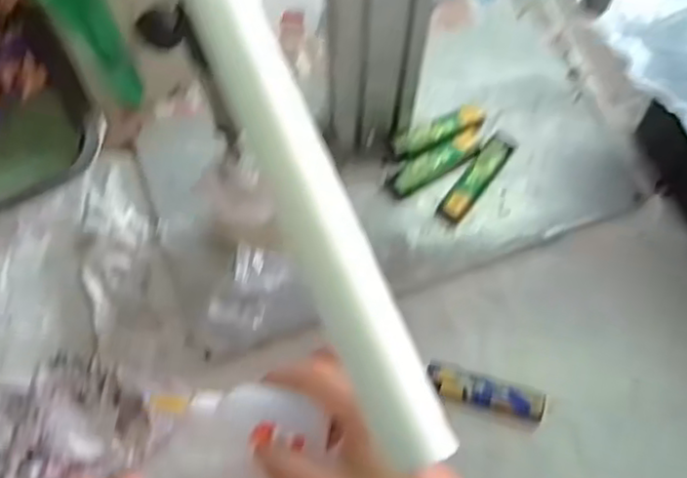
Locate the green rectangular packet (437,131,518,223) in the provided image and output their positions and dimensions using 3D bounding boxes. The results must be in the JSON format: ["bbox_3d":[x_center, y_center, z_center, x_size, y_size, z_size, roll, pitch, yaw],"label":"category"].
[{"bbox_3d":[0.103,-0.047,0.520,0.021,0.016,0.082,34,70,12],"label":"green rectangular packet"}]

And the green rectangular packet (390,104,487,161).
[{"bbox_3d":[0.074,-0.084,0.533,0.079,0.012,0.020,-26,70,-13],"label":"green rectangular packet"}]

